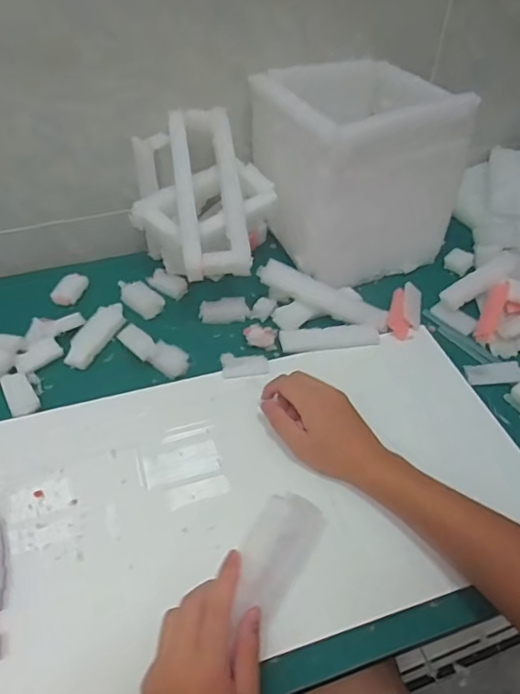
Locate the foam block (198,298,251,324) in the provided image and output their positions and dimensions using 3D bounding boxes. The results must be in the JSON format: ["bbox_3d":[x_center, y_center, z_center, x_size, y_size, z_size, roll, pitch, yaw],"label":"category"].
[{"bbox_3d":[-0.047,-0.048,0.689,0.063,0.024,0.025,0,47,-1],"label":"foam block"}]

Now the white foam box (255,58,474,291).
[{"bbox_3d":[0.127,-0.245,0.729,0.231,0.223,0.204,-16,49,-16],"label":"white foam box"}]

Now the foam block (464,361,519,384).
[{"bbox_3d":[0.278,0.031,0.624,0.060,0.009,0.027,-5,45,13],"label":"foam block"}]

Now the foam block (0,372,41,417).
[{"bbox_3d":[-0.269,0.053,0.587,0.030,0.010,0.060,-25,52,-23],"label":"foam block"}]

